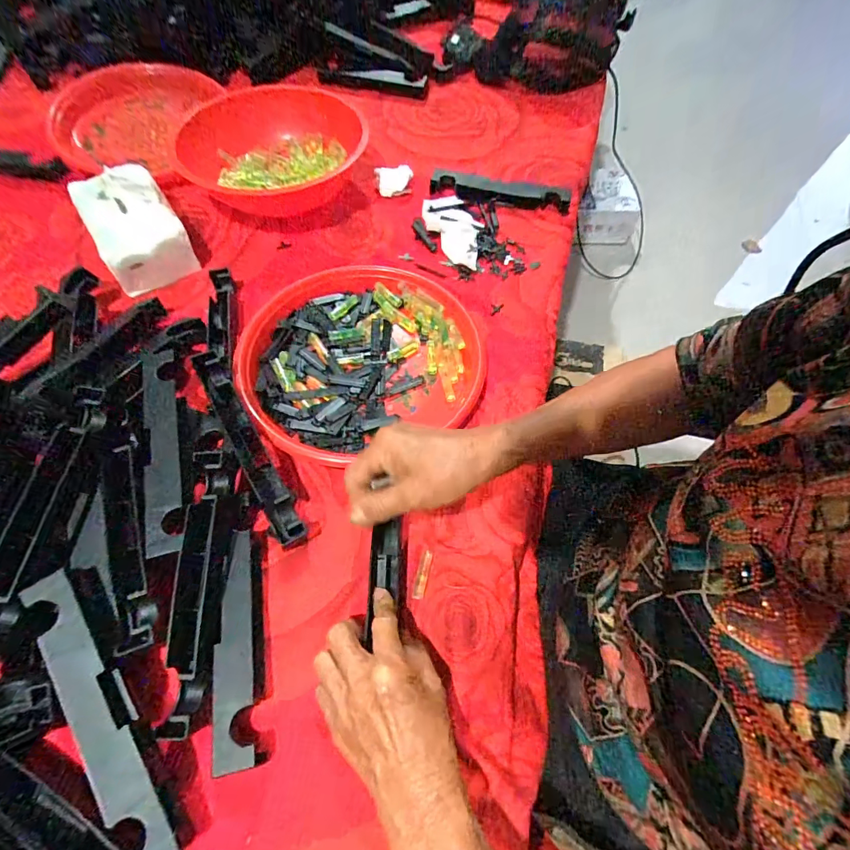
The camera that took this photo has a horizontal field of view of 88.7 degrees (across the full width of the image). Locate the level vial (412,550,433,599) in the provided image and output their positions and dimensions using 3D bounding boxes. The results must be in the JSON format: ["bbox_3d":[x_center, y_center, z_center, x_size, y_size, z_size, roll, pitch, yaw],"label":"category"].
[{"bbox_3d":[-0.001,0.125,0.366,0.009,0.004,0.040,13,63,7],"label":"level vial"}]

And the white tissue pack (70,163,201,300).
[{"bbox_3d":[-0.355,-0.246,0.528,0.100,0.062,0.164,-30,67,-20],"label":"white tissue pack"}]

